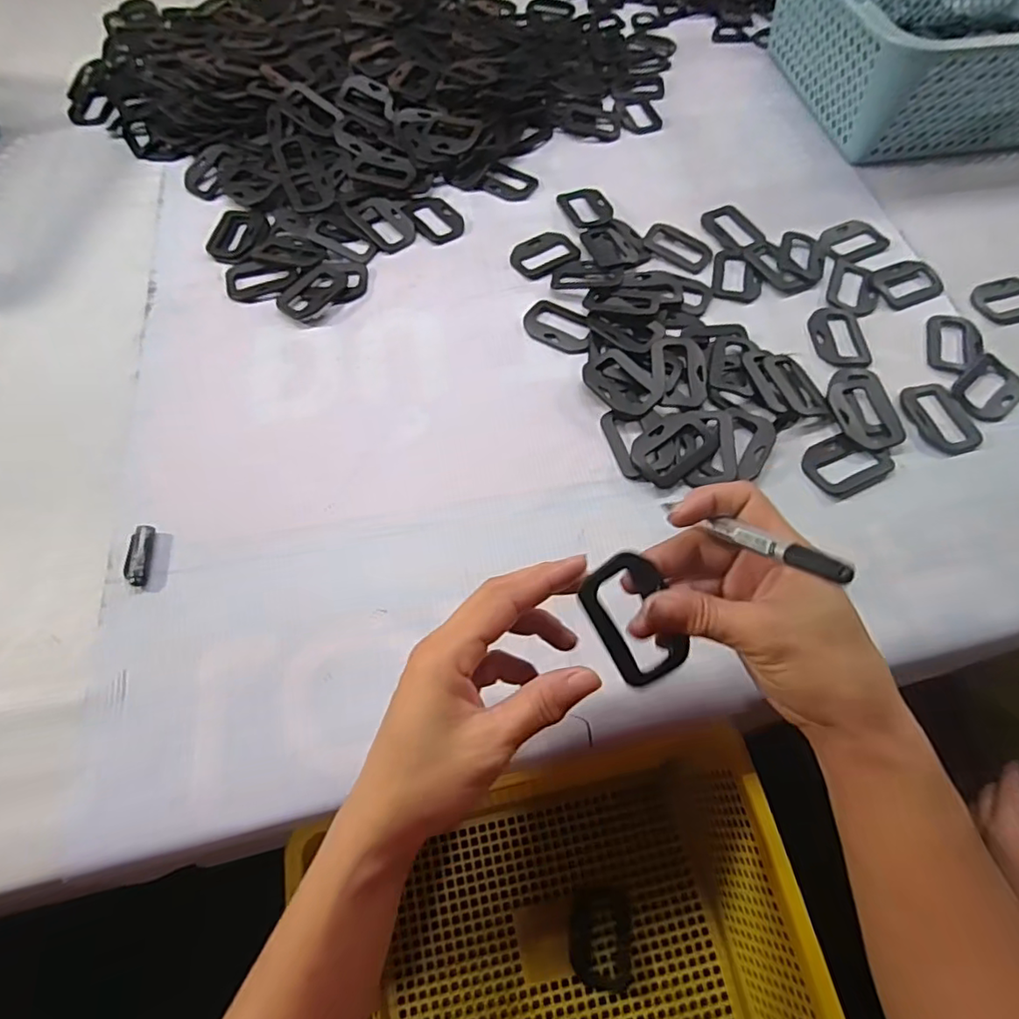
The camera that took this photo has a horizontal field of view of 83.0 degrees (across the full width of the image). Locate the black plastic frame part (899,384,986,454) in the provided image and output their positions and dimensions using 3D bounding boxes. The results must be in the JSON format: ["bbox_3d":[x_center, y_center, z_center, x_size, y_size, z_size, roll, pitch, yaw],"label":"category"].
[{"bbox_3d":[0.329,-0.070,0.440,0.044,0.004,0.063,-18,64,-9],"label":"black plastic frame part"}]

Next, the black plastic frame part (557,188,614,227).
[{"bbox_3d":[0.075,-0.292,0.554,0.043,0.008,0.057,-21,65,-11],"label":"black plastic frame part"}]

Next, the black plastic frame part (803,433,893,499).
[{"bbox_3d":[0.246,-0.034,0.420,0.064,0.004,0.045,-22,65,-11],"label":"black plastic frame part"}]

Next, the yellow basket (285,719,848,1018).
[{"bbox_3d":[0.028,0.302,0.375,0.283,0.107,0.214,-12,64,-7],"label":"yellow basket"}]

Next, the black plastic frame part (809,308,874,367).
[{"bbox_3d":[0.275,-0.145,0.482,0.043,0.006,0.062,0,63,0],"label":"black plastic frame part"}]

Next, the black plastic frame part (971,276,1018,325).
[{"bbox_3d":[0.437,-0.184,0.501,0.064,0.007,0.046,-18,64,-9],"label":"black plastic frame part"}]

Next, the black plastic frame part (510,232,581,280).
[{"bbox_3d":[0.032,-0.233,0.526,0.060,0.008,0.041,-30,67,-15],"label":"black plastic frame part"}]

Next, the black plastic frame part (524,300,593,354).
[{"bbox_3d":[0.042,-0.155,0.484,0.063,0.007,0.040,32,67,15],"label":"black plastic frame part"}]

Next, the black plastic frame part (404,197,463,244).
[{"bbox_3d":[-0.069,-0.276,0.544,0.045,0.007,0.058,-26,66,-13],"label":"black plastic frame part"}]

